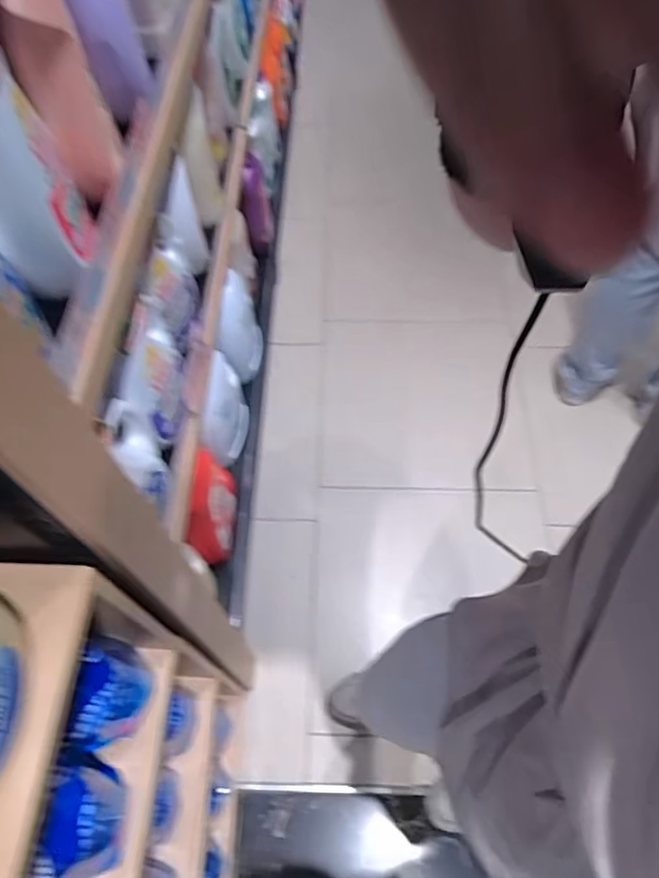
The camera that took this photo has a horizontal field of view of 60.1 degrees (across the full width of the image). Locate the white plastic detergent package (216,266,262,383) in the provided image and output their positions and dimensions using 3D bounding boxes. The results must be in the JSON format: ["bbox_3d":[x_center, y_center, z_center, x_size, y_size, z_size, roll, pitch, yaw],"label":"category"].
[{"bbox_3d":[-0.219,-0.282,1.424,0.062,0.238,0.218,7,60,5],"label":"white plastic detergent package"}]

